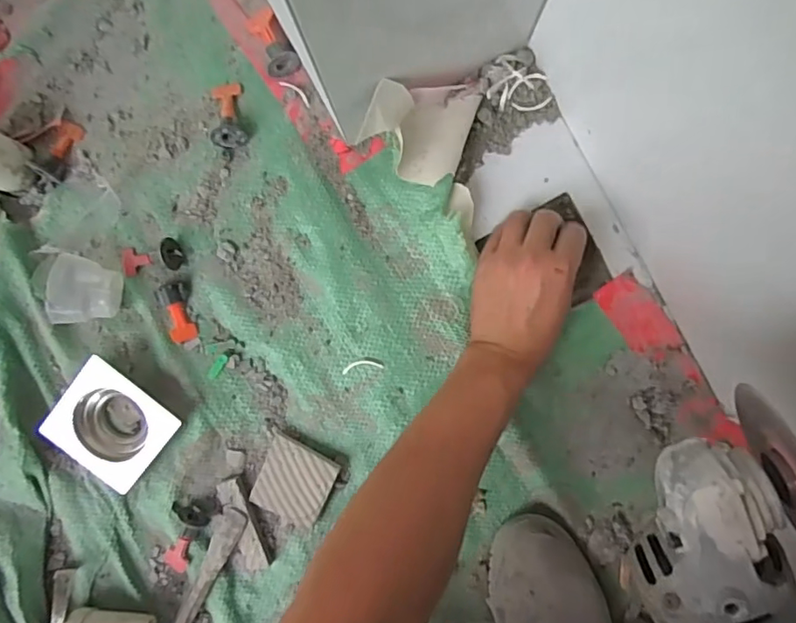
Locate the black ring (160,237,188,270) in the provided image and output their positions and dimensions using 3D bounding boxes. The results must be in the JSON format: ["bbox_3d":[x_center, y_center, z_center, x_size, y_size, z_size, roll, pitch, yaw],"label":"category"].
[{"bbox_3d":[-0.212,-0.052,0.512,0.007,0.026,0.030,-7,121,24],"label":"black ring"}]

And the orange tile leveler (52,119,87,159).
[{"bbox_3d":[-0.318,-0.165,0.526,0.024,0.007,0.037,19,92,1],"label":"orange tile leveler"}]

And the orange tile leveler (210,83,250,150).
[{"bbox_3d":[-0.158,-0.186,0.516,0.031,0.023,0.060,-2,79,1],"label":"orange tile leveler"}]

